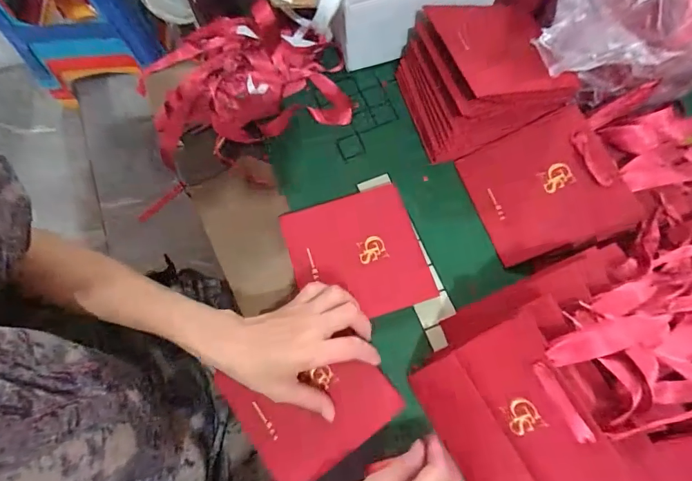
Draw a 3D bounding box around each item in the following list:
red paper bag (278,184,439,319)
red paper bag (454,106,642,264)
[{"bbox_3d":[0.011,0.016,0.437,0.139,0.017,0.135,-16,71,-3],"label":"red paper bag"},{"bbox_3d":[0.216,-0.058,0.439,0.140,0.018,0.137,-24,75,20],"label":"red paper bag"}]

